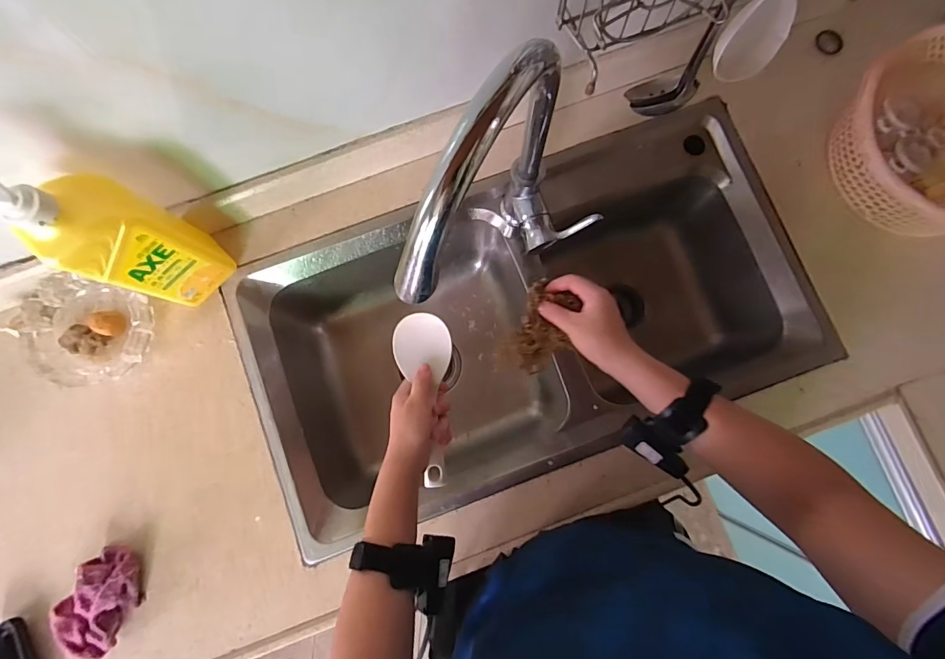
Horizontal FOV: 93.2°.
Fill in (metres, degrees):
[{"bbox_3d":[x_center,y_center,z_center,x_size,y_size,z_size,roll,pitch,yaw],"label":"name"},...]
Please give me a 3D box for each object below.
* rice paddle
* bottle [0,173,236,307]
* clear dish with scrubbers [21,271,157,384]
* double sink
[{"bbox_3d":[-0.051,0.080,0.513,0.065,0.007,0.195,-7,88,1],"label":"rice paddle"},{"bbox_3d":[-0.363,-0.095,0.471,0.068,0.281,0.087,43,84,8],"label":"bottle"},{"bbox_3d":[-0.499,0.002,0.580,0.168,0.044,0.132,14,81,4],"label":"clear dish with scrubbers"},{"bbox_3d":[0.077,0.005,0.697,0.752,0.224,0.426,-23,80,-2],"label":"double sink"}]

